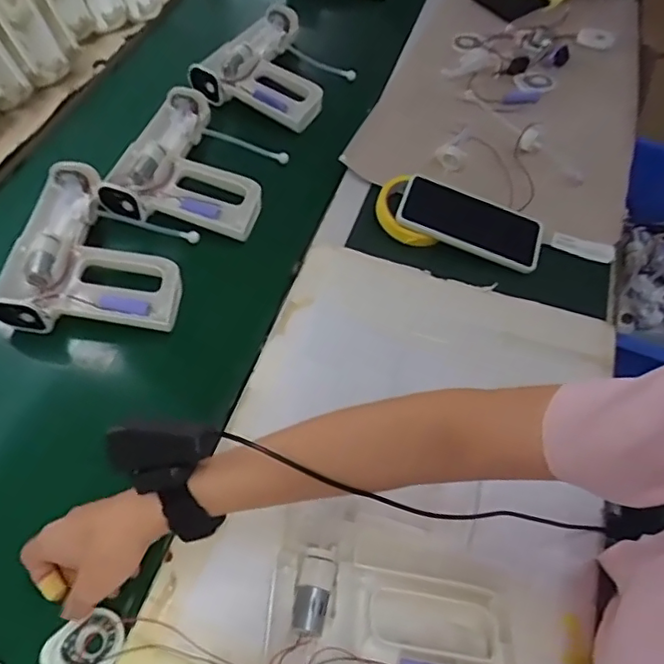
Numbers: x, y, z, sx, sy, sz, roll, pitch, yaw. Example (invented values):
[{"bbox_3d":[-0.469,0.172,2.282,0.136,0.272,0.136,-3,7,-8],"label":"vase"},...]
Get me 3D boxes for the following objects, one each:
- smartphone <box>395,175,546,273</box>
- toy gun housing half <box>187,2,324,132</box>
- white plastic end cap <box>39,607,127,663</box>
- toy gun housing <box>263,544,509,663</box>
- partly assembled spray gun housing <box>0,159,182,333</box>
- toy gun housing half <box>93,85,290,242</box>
[{"bbox_3d":[0.161,-0.128,0.671,0.167,0.016,0.085,23,61,5],"label":"smartphone"},{"bbox_3d":[-0.076,-0.414,0.872,0.189,0.047,0.257,18,59,13],"label":"toy gun housing half"},{"bbox_3d":[-0.190,0.243,0.445,0.060,0.012,0.048,-37,64,-23],"label":"white plastic end cap"},{"bbox_3d":[0.042,0.220,0.423,0.175,0.041,0.106,4,57,5],"label":"toy gun housing"},{"bbox_3d":[-0.267,-0.103,0.652,0.194,0.044,0.235,-4,57,-1],"label":"partly assembled spray gun housing"},{"bbox_3d":[-0.168,-0.227,0.737,0.195,0.037,0.230,10,58,9],"label":"toy gun housing half"}]

